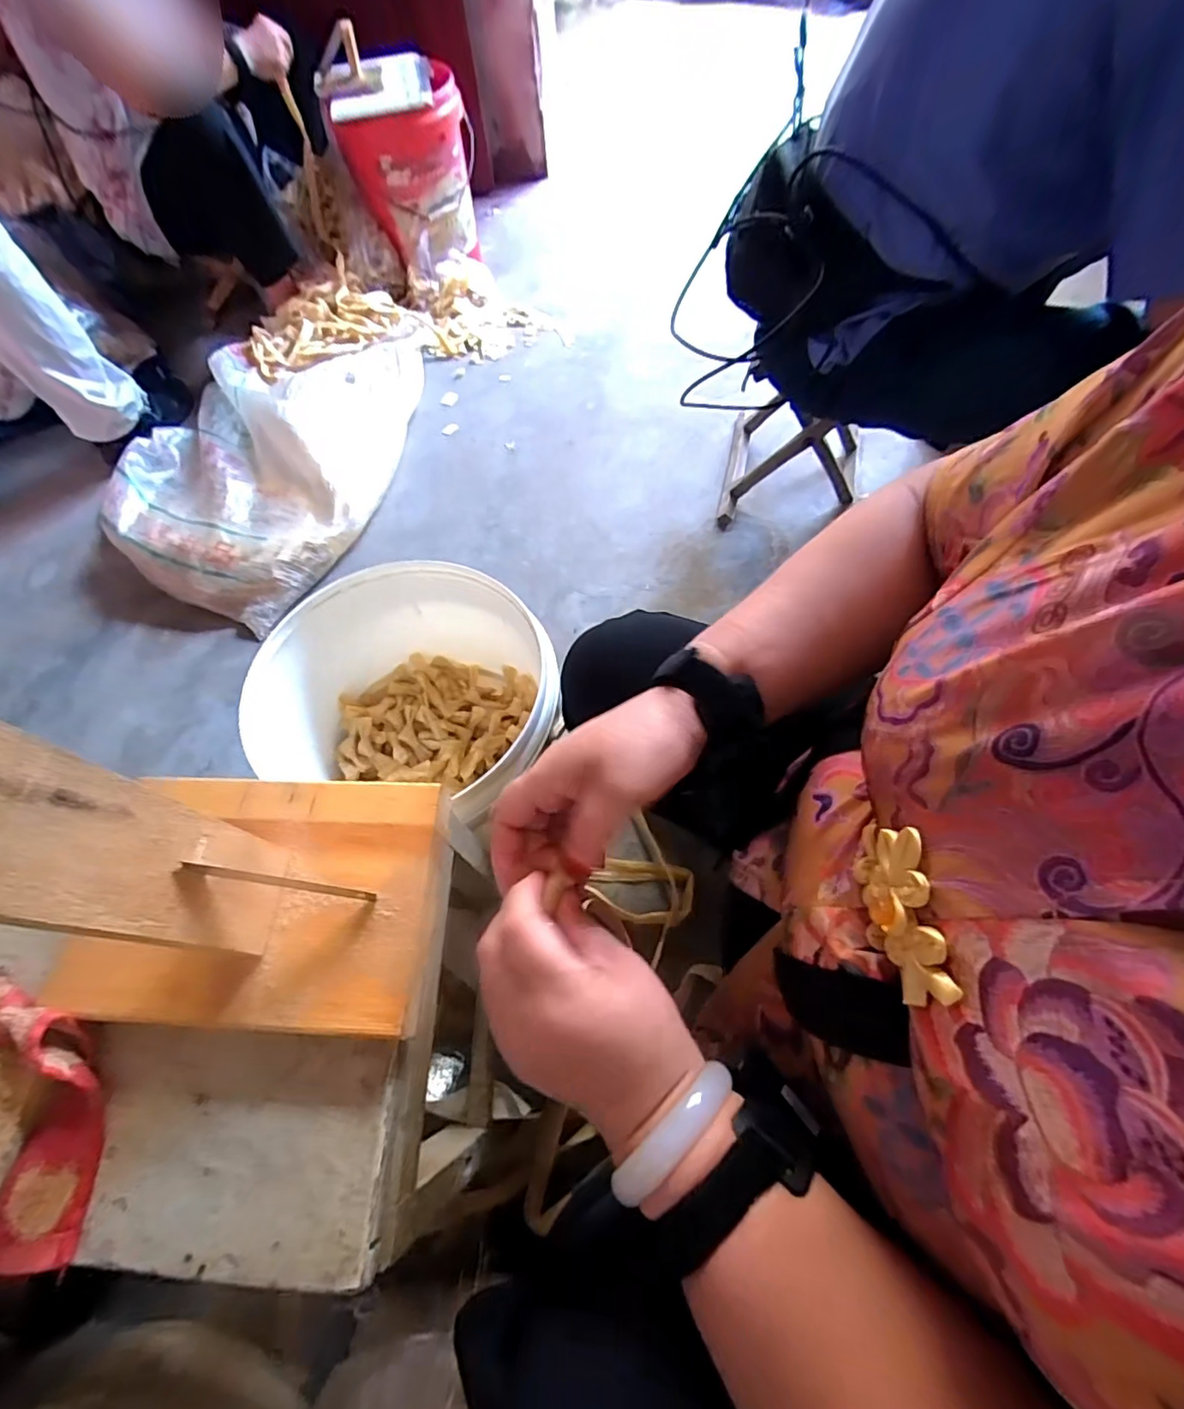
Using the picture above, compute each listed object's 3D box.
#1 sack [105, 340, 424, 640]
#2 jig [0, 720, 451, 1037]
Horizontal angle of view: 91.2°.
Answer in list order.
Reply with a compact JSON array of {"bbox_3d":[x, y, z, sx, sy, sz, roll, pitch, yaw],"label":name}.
[{"bbox_3d":[-0.651,-0.499,1.136,0.488,0.132,0.740,3,62,5],"label":"sack"},{"bbox_3d":[-0.197,0.067,0.261,0.199,0.198,0.137,1,61,4],"label":"jig"}]

